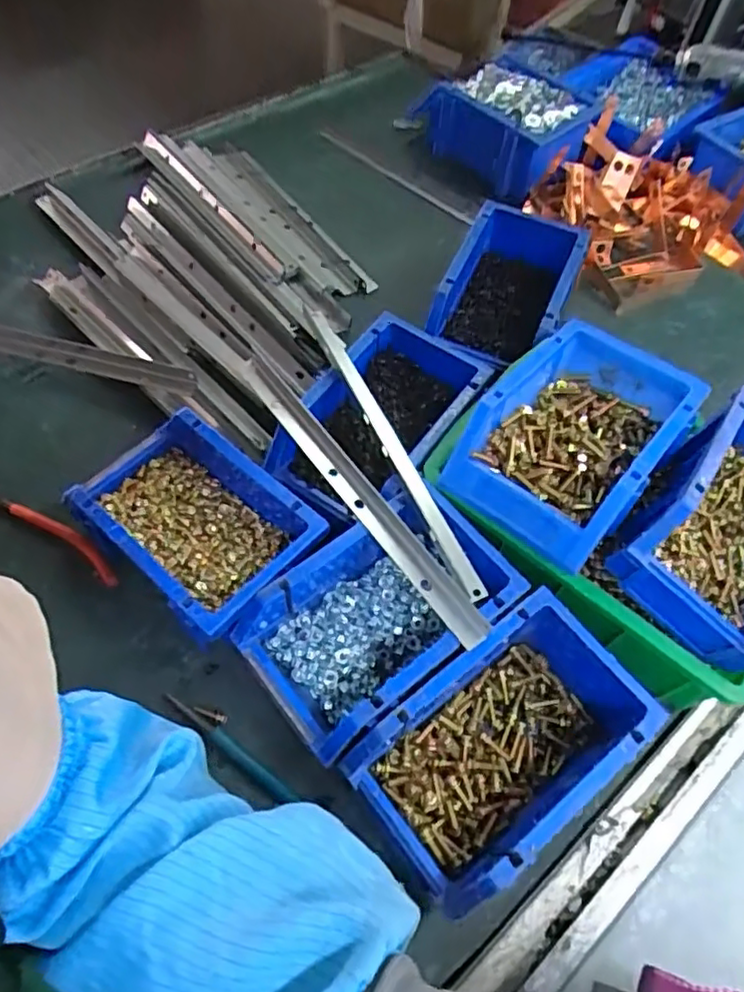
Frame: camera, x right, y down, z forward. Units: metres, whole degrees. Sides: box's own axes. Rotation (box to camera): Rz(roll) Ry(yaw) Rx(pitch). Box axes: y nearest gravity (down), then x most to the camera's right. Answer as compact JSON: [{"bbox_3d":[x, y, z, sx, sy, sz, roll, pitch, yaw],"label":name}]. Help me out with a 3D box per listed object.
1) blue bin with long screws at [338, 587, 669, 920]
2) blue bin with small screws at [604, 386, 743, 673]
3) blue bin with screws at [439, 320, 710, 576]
[{"bbox_3d":[0.074,0.145,0.370,0.160,0.067,0.100,-33,67,-21],"label":"blue bin with long screws"},{"bbox_3d":[0.233,0.014,0.392,0.109,0.063,0.166,38,64,17],"label":"blue bin with small screws"},{"bbox_3d":[0.131,-0.042,0.416,0.113,0.051,0.154,36,63,16],"label":"blue bin with screws"}]

